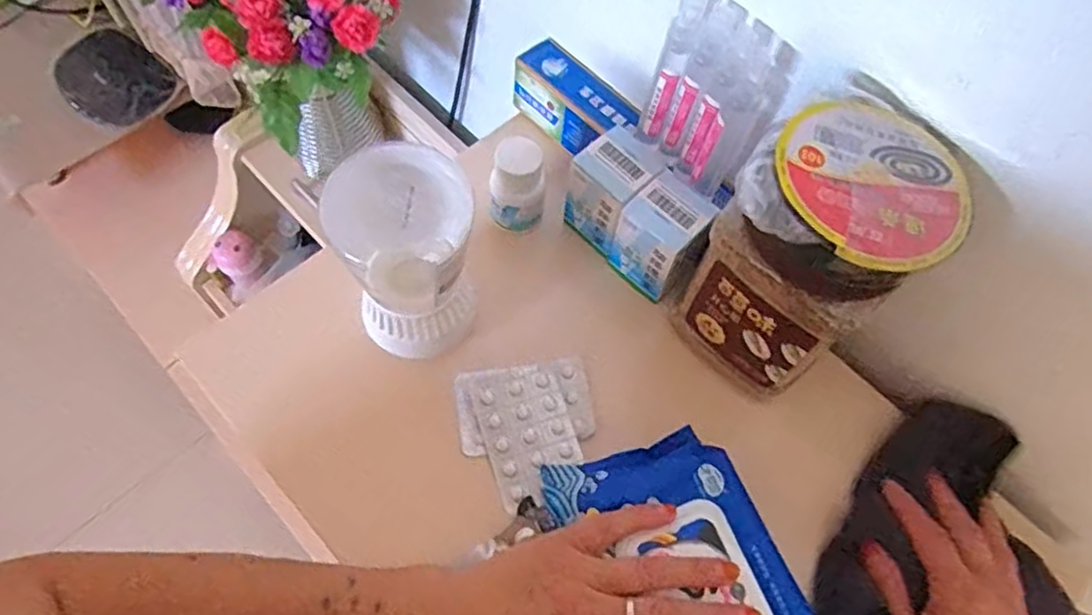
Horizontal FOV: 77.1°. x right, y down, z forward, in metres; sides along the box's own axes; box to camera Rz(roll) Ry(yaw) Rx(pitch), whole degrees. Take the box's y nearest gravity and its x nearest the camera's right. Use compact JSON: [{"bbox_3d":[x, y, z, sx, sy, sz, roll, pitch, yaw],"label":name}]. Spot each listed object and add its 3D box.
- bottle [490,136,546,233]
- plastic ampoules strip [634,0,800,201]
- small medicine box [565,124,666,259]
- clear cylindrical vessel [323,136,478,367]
[{"bbox_3d":[-0.019,-0.079,0.463,0.034,0.074,0.030,1,65,-3],"label":"bottle"},{"bbox_3d":[0.099,-0.121,0.413,0.024,0.110,0.075,-30,69,-28],"label":"plastic ampoules strip"},{"bbox_3d":[0.046,-0.080,0.467,0.045,0.066,0.055,41,69,14],"label":"small medicine box"},{"bbox_3d":[-0.080,-0.033,0.400,0.076,0.117,0.081,1,65,-3],"label":"clear cylindrical vessel"}]

